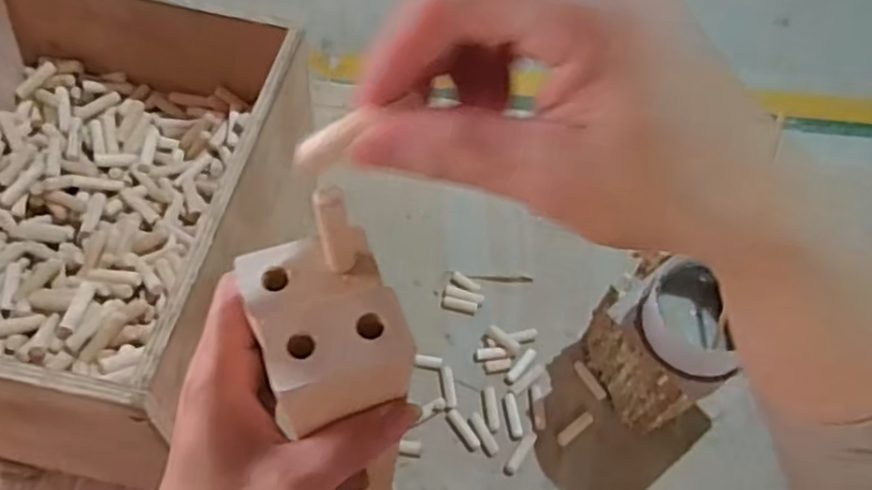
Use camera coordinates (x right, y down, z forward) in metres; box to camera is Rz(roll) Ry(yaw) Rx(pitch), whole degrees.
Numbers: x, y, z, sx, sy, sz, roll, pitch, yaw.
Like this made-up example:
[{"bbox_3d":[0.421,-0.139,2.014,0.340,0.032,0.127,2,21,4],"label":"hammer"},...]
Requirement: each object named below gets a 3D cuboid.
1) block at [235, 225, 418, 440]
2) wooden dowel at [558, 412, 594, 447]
[{"bbox_3d":[-0.039,0.029,0.252,0.047,0.035,0.058,-17,60,-15],"label":"block"},{"bbox_3d":[0.126,0.164,0.625,0.040,0.006,0.012,-30,64,-22],"label":"wooden dowel"}]

